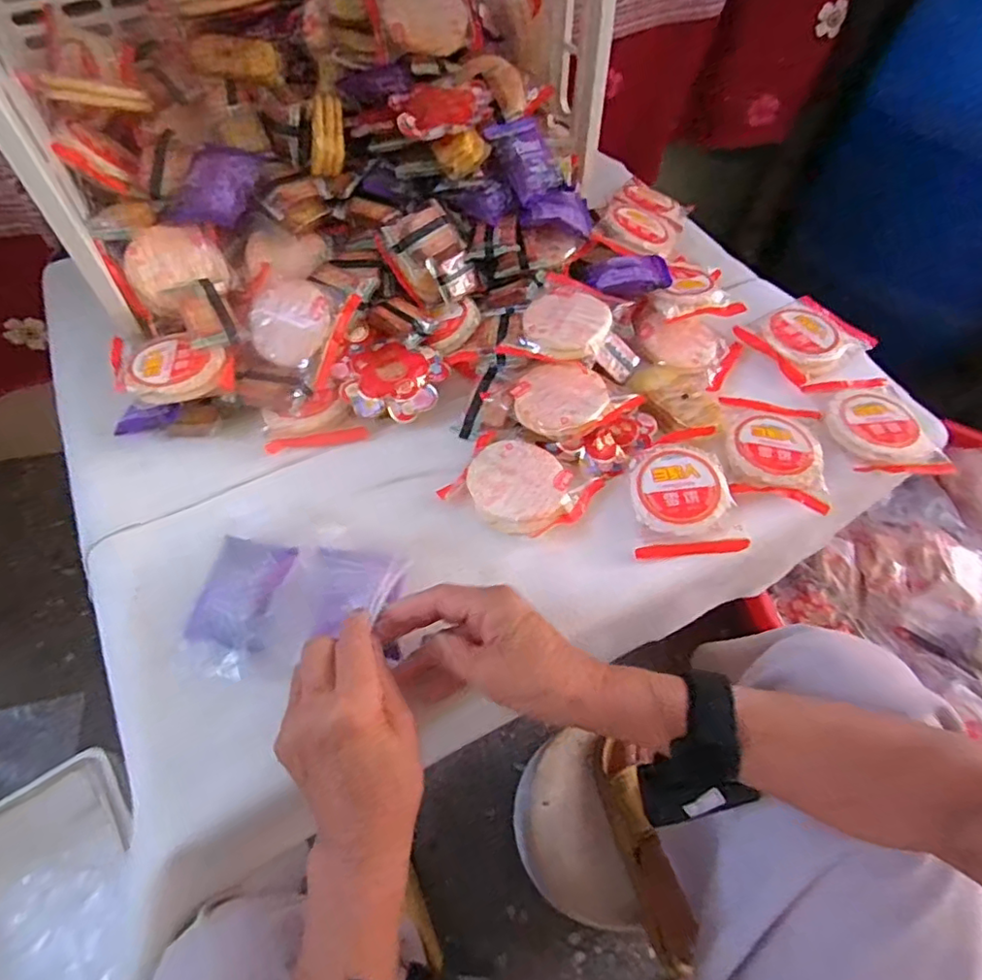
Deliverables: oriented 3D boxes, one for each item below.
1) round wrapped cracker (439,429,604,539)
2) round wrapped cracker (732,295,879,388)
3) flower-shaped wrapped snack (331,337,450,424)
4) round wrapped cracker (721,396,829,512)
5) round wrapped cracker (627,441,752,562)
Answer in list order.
[{"bbox_3d":[0.024,-0.004,0.477,0.108,0.019,0.079,28,58,13],"label":"round wrapped cracker"},{"bbox_3d":[0.313,-0.156,0.581,0.107,0.014,0.093,-31,64,-23],"label":"round wrapped cracker"},{"bbox_3d":[-0.092,-0.102,0.528,0.092,0.021,0.086,2,56,-4],"label":"flower-shaped wrapped snack"},{"bbox_3d":[0.243,-0.037,0.506,0.079,0.015,0.114,11,56,2],"label":"round wrapped cracker"},{"bbox_3d":[0.155,0.005,0.472,0.082,0.024,0.091,-1,56,-6],"label":"round wrapped cracker"}]

